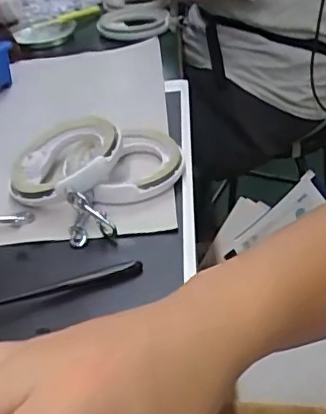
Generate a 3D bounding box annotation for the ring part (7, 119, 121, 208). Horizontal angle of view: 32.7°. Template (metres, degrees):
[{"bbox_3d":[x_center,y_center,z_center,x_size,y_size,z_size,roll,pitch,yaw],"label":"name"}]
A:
[{"bbox_3d":[-0.107,-0.054,0.617,0.123,0.034,0.136,-19,40,7],"label":"ring part"}]

